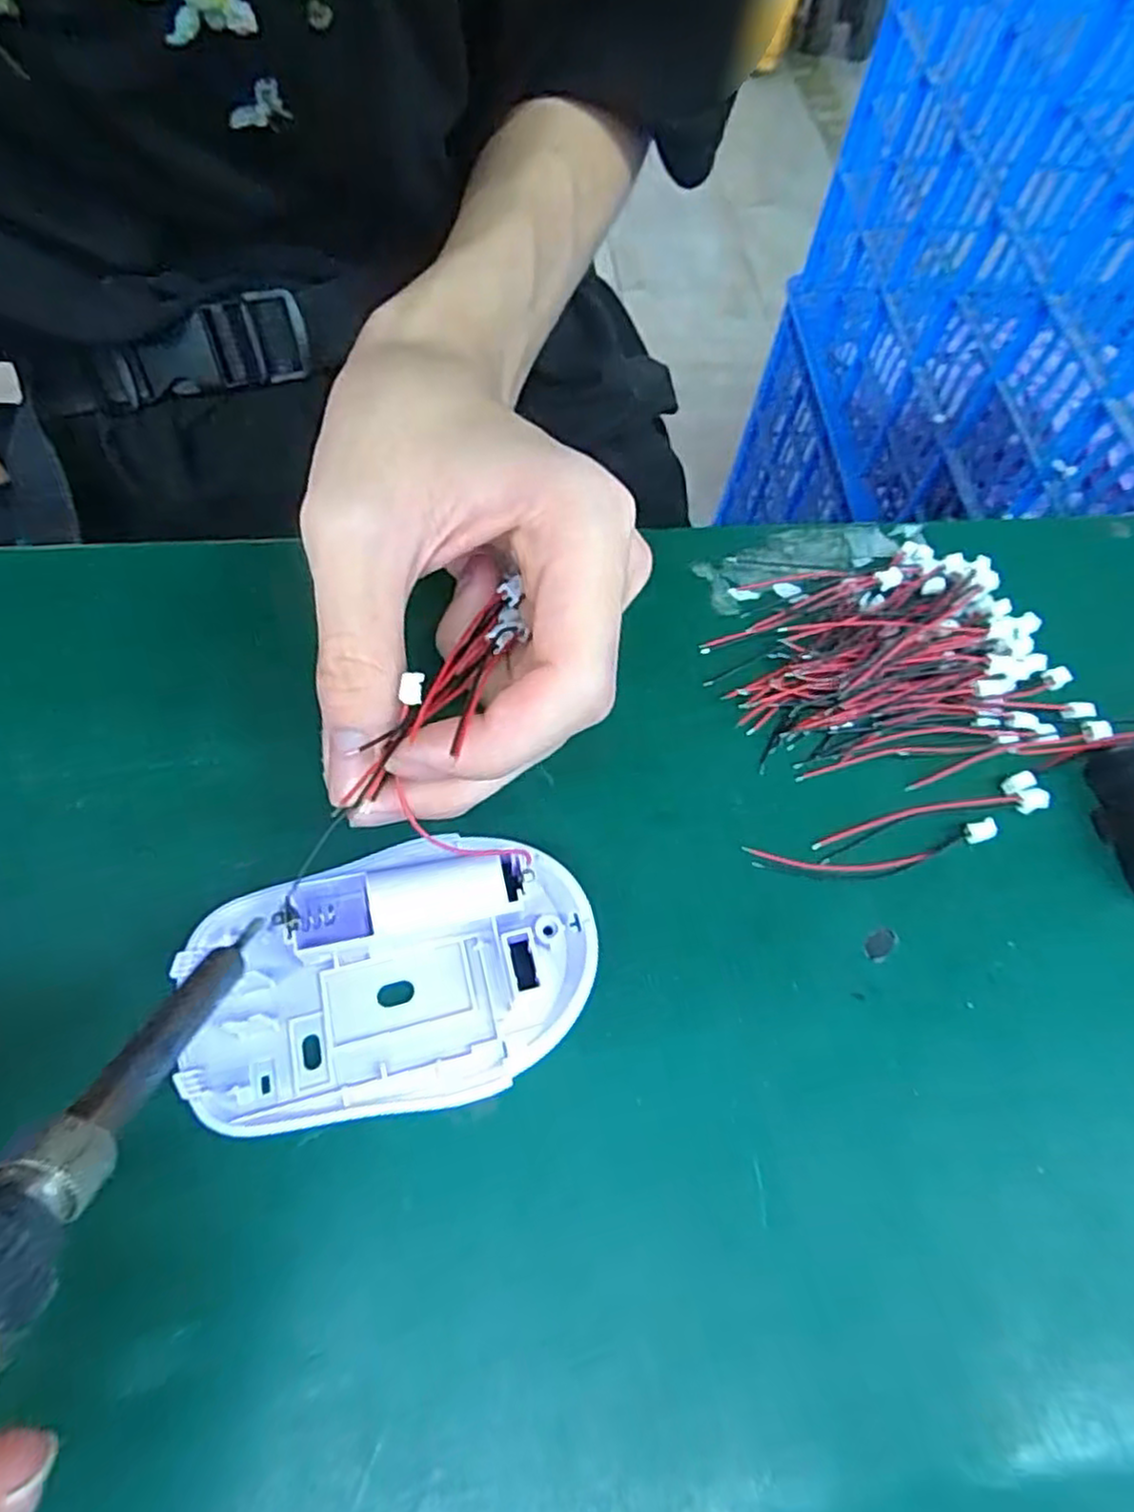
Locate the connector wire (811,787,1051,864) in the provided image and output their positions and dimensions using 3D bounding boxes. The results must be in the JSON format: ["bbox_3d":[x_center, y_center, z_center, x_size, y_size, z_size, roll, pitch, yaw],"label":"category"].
[{"bbox_3d":[0.102,0.018,0.204,0.070,0.005,0.009,-11,66,-9],"label":"connector wire"}]

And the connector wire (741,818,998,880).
[{"bbox_3d":[0.084,0.027,0.199,0.069,0.006,0.012,-4,65,-6],"label":"connector wire"}]

